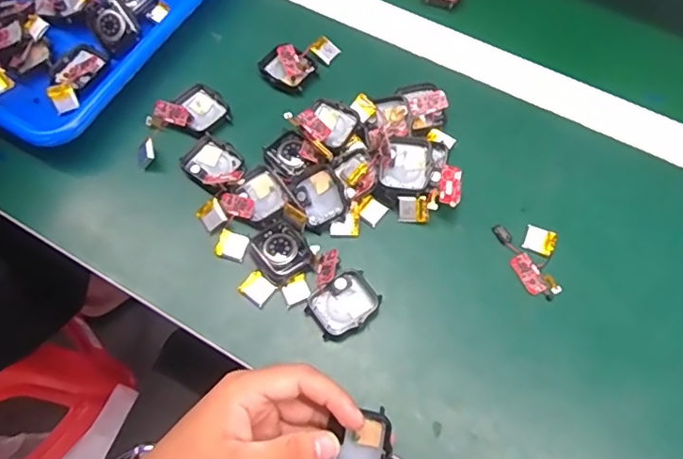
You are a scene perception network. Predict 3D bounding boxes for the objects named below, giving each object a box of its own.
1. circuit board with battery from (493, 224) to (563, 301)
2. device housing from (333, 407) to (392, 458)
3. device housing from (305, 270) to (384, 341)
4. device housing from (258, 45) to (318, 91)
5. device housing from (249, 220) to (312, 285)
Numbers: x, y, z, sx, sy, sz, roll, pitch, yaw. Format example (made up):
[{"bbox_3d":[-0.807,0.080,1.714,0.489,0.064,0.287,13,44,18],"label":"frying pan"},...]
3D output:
[{"bbox_3d":[0.142,0.021,0.398,0.040,0.004,0.060,-12,67,-3],"label":"circuit board with battery"},{"bbox_3d":[0.014,0.129,0.321,0.028,0.016,0.044,22,69,11],"label":"device housing"},{"bbox_3d":[0.002,0.054,0.380,0.047,0.010,0.037,-35,70,-12],"label":"device housing"},{"bbox_3d":[-0.047,-0.140,0.470,0.038,0.012,0.042,-42,72,-15],"label":"device housing"},{"bbox_3d":[-0.044,0.016,0.393,0.035,0.010,0.042,-33,70,-11],"label":"device housing"}]

